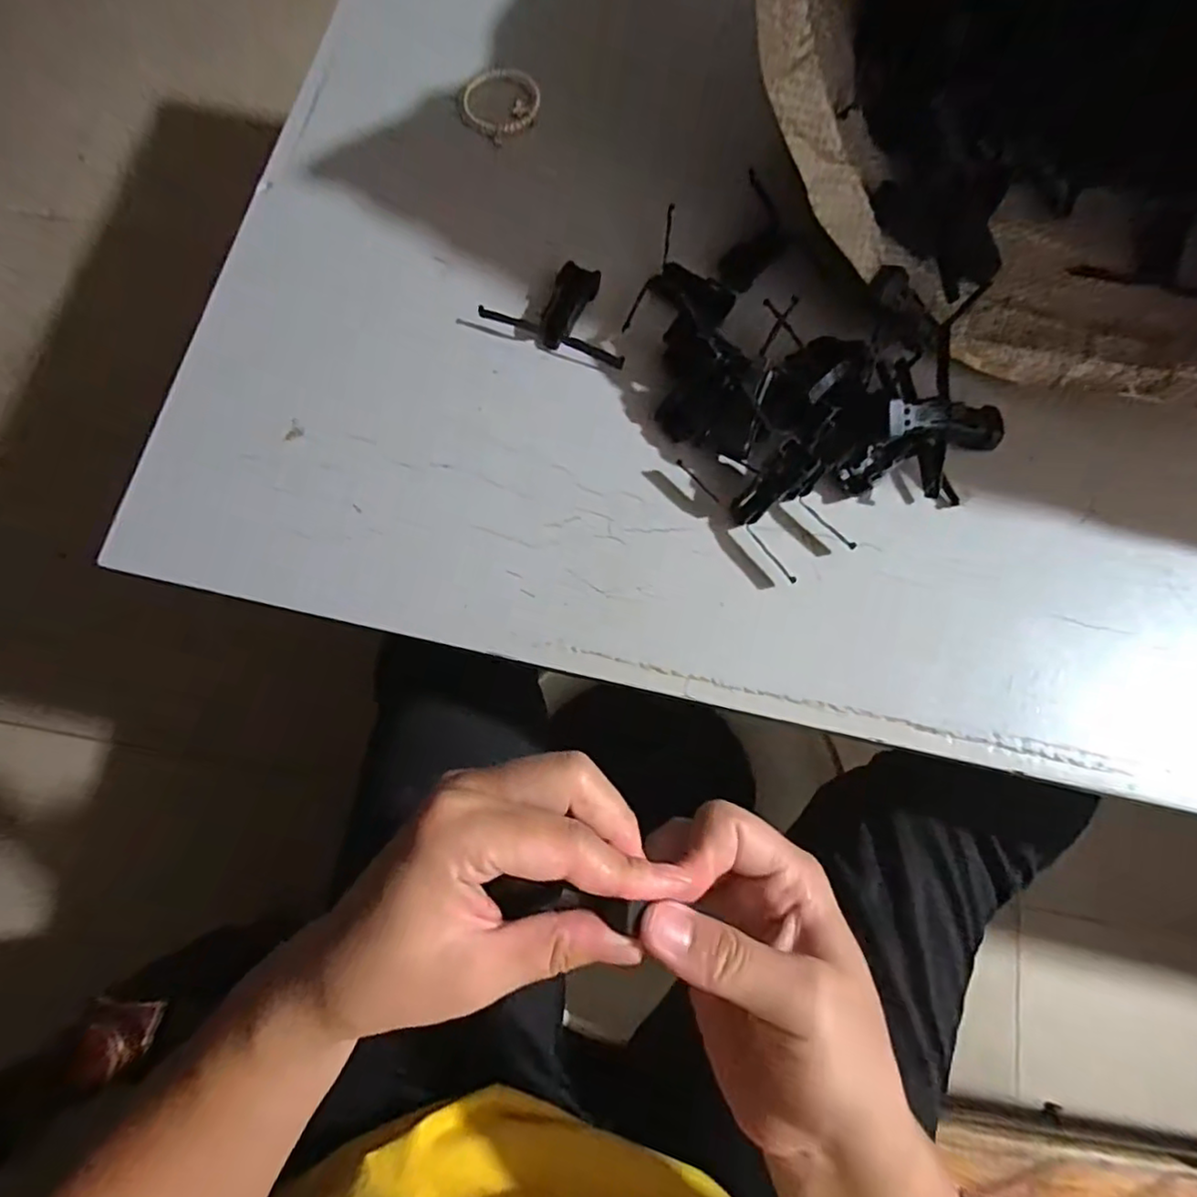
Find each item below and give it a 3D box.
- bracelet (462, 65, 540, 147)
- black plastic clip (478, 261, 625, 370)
[{"bbox_3d":[-0.061,-0.307,0.385,0.050,0.009,0.053,0,78,0],"label":"bracelet"},{"bbox_3d":[-0.019,-0.162,0.349,0.081,0.015,0.046,19,79,4],"label":"black plastic clip"}]

